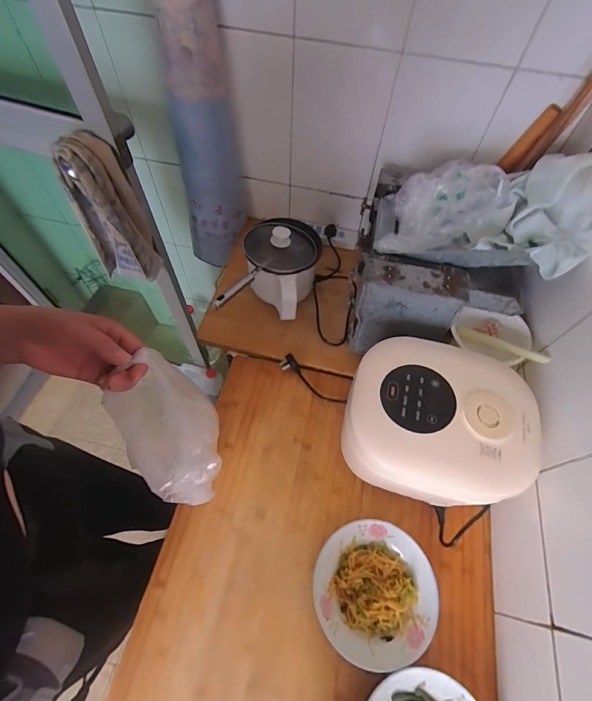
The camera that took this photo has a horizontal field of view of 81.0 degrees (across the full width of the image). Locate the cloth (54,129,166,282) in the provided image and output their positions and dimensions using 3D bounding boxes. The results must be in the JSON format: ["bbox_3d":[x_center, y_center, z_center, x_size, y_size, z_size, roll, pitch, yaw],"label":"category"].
[{"bbox_3d":[-0.374,-0.263,0.699,0.114,0.299,0.085,19,62,9],"label":"cloth"}]

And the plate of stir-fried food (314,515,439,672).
[{"bbox_3d":[0.125,0.385,0.563,0.187,0.041,0.188,1,62,-3],"label":"plate of stir-fried food"}]

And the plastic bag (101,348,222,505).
[{"bbox_3d":[-0.165,0.107,0.460,0.106,0.270,0.071,-5,39,-6],"label":"plastic bag"}]

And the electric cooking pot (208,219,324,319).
[{"bbox_3d":[-0.050,-0.146,0.765,0.161,0.175,0.293,15,62,6],"label":"electric cooking pot"}]

